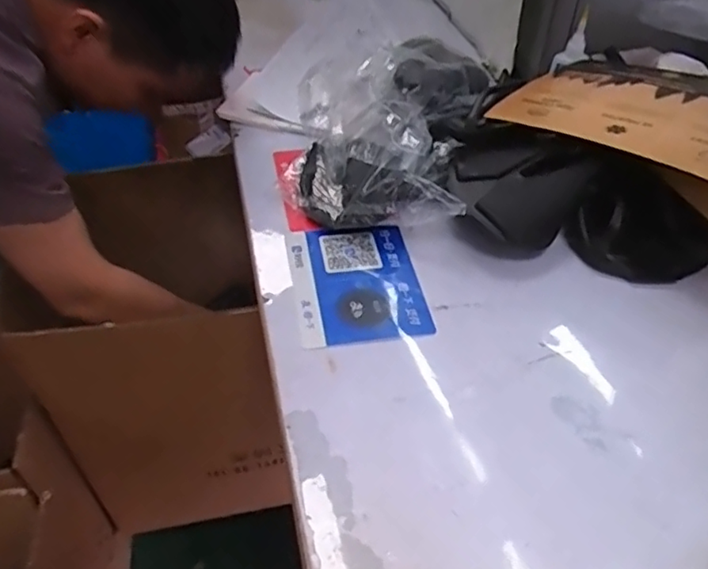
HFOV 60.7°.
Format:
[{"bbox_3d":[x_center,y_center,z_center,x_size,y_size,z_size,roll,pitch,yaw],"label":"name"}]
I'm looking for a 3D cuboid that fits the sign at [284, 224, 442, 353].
[{"bbox_3d":[0.003,-0.002,0.579,0.121,0.010,0.151,-4,44,-9],"label":"sign"}]

